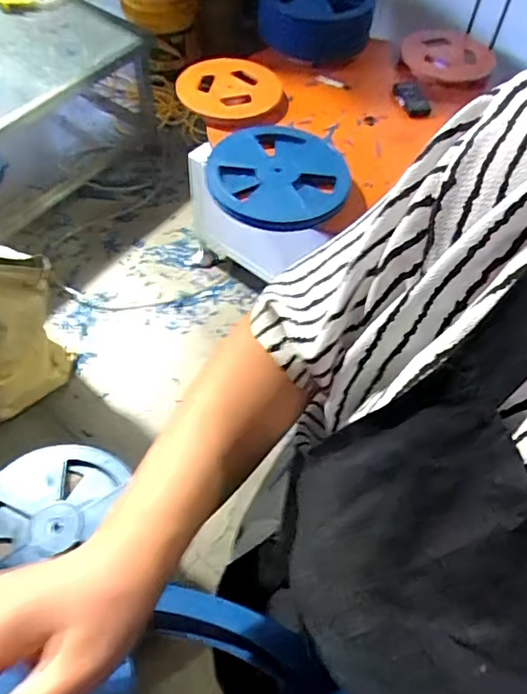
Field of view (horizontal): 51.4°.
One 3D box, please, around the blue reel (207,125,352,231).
[{"bbox_3d":[0.037,-0.378,1.191,0.293,0.042,0.291,2,66,-4],"label":"blue reel"}]

